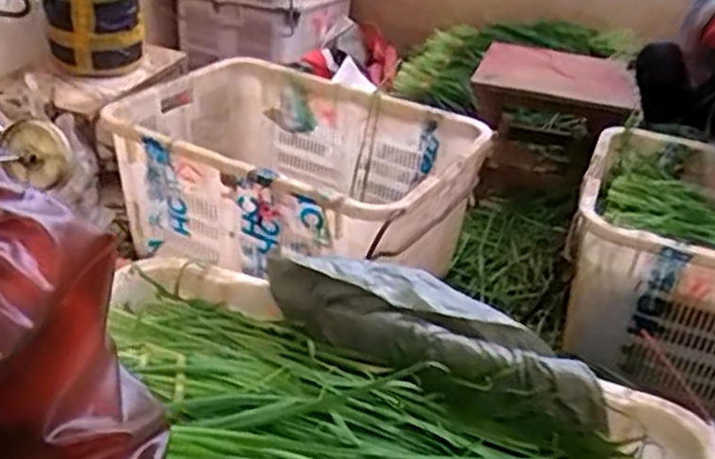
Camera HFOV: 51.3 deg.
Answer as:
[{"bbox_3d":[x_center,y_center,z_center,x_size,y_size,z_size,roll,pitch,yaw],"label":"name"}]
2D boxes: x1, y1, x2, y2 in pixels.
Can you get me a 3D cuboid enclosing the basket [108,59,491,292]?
[{"bbox_3d":[-0.129,-0.127,1.572,0.718,0.251,0.563,13,27,14],"label":"basket"}]

